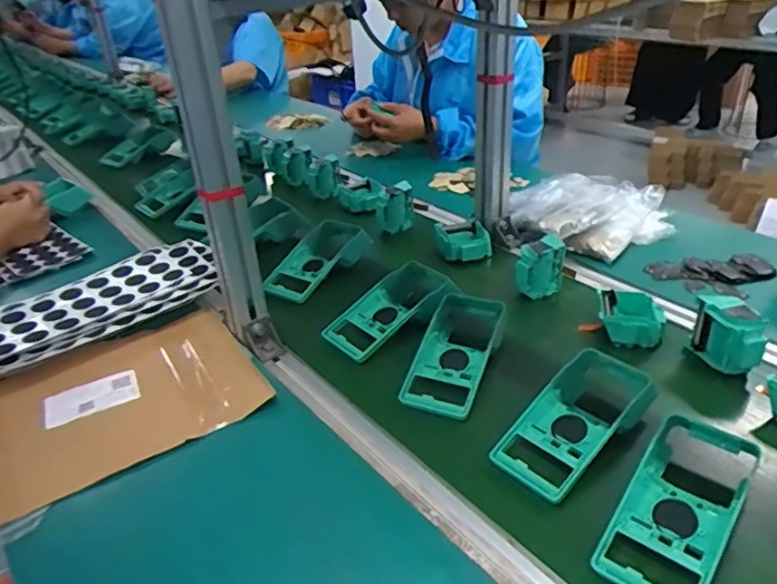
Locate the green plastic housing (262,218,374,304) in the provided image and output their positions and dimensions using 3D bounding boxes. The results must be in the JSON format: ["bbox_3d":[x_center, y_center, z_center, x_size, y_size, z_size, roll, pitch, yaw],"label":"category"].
[{"bbox_3d":[-0.105,-0.050,0.944,0.092,0.063,0.193,21,41,37],"label":"green plastic housing"}]

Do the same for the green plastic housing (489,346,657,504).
[{"bbox_3d":[0.192,0.129,0.614,0.185,0.052,0.088,-30,44,-35],"label":"green plastic housing"}]

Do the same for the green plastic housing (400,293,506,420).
[{"bbox_3d":[0.088,0.067,0.721,0.093,0.042,0.185,9,35,23],"label":"green plastic housing"}]

